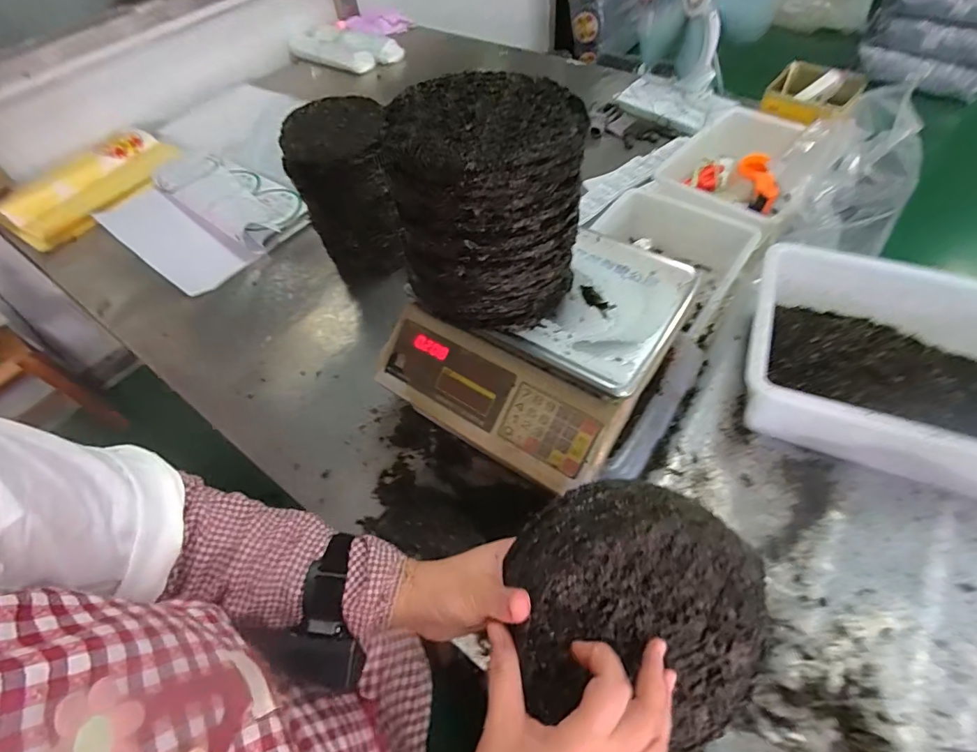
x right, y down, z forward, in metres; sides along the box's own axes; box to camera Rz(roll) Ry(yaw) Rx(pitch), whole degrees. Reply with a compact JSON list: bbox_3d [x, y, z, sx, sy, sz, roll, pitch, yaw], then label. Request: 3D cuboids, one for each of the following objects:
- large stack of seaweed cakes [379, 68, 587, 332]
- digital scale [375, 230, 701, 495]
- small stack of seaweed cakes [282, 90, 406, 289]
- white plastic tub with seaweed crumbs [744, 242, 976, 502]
[{"bbox_3d":[0.006,-0.193,0.538,0.183,0.203,0.197,4,56,7],"label":"large stack of seaweed cakes"},{"bbox_3d":[0.064,-0.061,0.626,0.318,0.099,0.309,30,63,23],"label":"digital scale"},{"bbox_3d":[-0.276,-0.374,0.982,0.182,0.298,0.189,-5,55,1],"label":"small stack of seaweed cakes"},{"bbox_3d":[0.513,-0.016,0.583,0.357,0.104,0.280,19,59,17],"label":"white plastic tub with seaweed crumbs"}]

